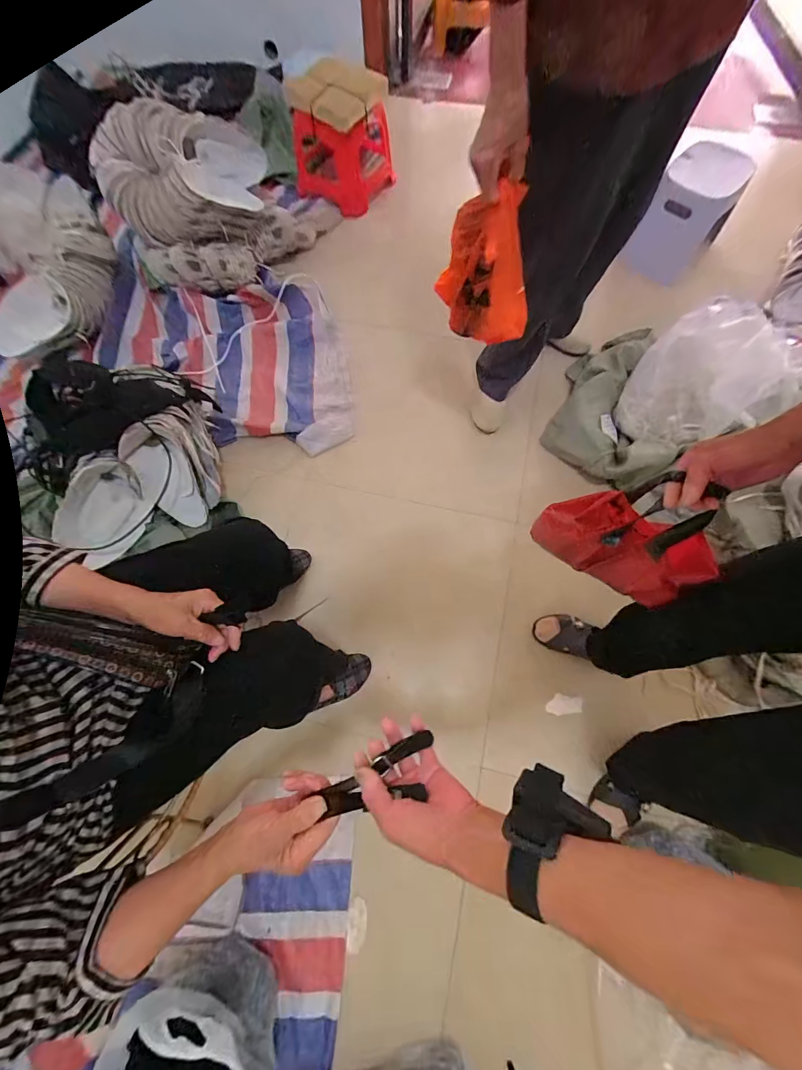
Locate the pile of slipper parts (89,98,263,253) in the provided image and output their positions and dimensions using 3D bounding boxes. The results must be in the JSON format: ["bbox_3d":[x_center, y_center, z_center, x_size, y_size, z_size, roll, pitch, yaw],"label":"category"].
[{"bbox_3d":[-0.676,-1.054,1.154,0.482,0.261,0.297,-1,70,0],"label":"pile of slipper parts"}]

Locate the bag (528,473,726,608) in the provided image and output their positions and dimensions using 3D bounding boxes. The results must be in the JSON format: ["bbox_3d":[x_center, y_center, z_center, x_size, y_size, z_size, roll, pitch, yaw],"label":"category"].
[{"bbox_3d":[0.336,0.007,0.592,0.222,0.268,0.059,35,74,13],"label":"bag"}]

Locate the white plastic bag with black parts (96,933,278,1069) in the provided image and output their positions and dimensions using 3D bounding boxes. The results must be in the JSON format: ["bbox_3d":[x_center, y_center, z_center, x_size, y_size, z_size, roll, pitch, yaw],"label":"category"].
[{"bbox_3d":[-0.348,0.844,0.617,0.223,0.223,0.251,39,75,14],"label":"white plastic bag with black parts"}]

